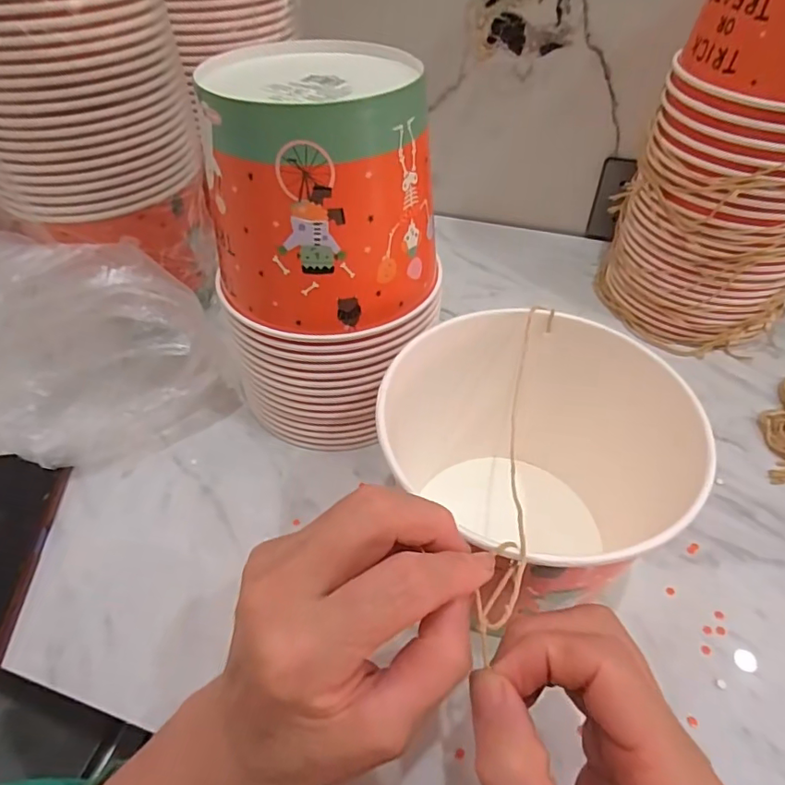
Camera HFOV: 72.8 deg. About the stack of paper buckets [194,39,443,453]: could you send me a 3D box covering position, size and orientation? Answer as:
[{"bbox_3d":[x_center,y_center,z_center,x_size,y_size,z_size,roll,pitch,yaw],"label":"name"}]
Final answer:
[{"bbox_3d":[-0.042,-0.080,0.372,0.140,0.243,0.122,9,48,10],"label":"stack of paper buckets"}]

